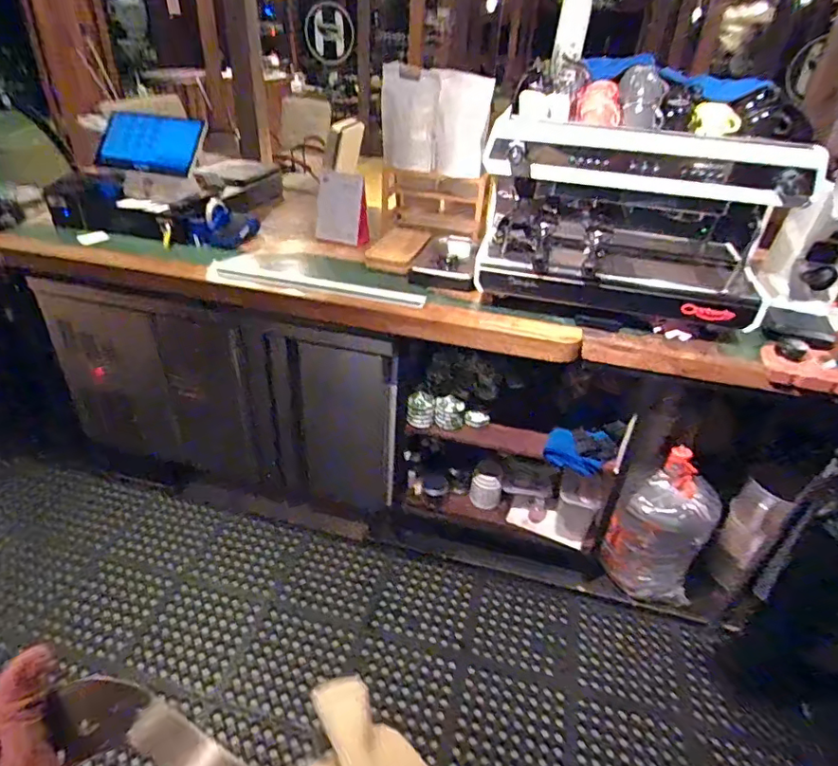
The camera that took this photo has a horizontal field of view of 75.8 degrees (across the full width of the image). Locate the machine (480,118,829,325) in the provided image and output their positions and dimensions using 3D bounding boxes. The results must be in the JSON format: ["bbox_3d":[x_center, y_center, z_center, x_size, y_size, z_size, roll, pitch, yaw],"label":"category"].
[{"bbox_3d":[0.552,-0.407,1.364,0.777,0.423,0.427,3,34,-2],"label":"machine"}]

